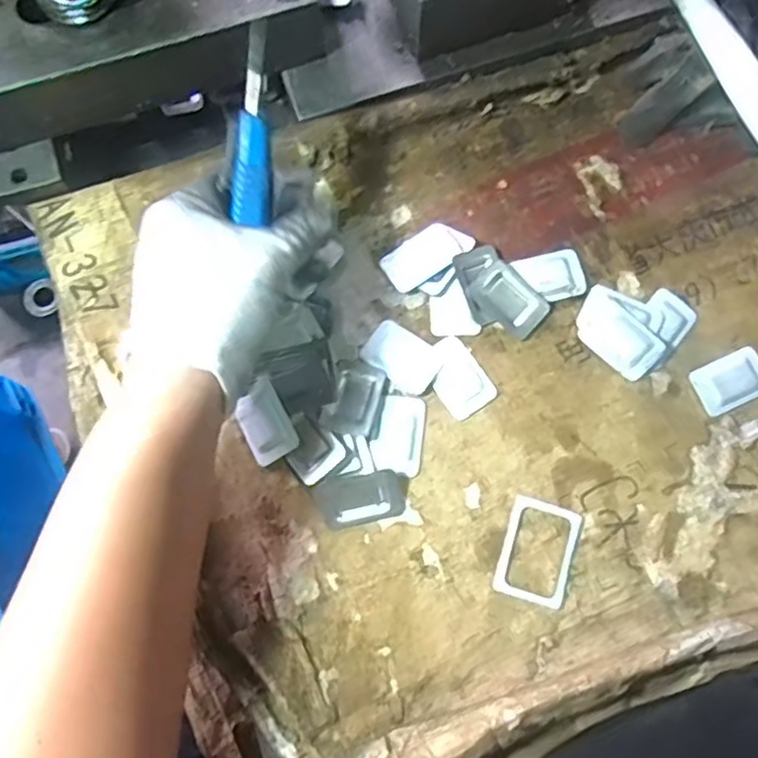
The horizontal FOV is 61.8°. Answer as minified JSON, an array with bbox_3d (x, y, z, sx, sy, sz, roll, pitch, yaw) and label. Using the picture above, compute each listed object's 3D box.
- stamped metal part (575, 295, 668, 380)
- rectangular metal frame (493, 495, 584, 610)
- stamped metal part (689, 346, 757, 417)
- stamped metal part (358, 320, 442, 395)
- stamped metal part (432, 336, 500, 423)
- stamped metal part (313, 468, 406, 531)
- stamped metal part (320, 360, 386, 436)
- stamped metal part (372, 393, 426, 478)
[{"bbox_3d":[0.128,-0.021,0.334,0.042,0.005,0.027,42,101,8],"label":"stamped metal part"},{"bbox_3d":[0.080,0.086,0.317,0.036,0.004,0.049,17,78,3],"label":"rectangular metal frame"},{"bbox_3d":[0.187,0.001,0.335,0.039,0.004,0.026,-24,79,-5],"label":"stamped metal part"},{"bbox_3d":[0.012,-0.012,0.333,0.040,0.004,0.027,34,80,7],"label":"stamped metal part"},{"bbox_3d":[0.041,-0.001,0.331,0.027,0.004,0.041,-32,80,-7],"label":"stamped metal part"},{"bbox_3d":[-0.009,0.060,0.319,0.042,0.007,0.025,-13,78,-3],"label":"stamped metal part"},{"bbox_3d":[-0.012,0.009,0.324,0.024,0.009,0.039,18,78,4],"label":"stamped metal part"},{"bbox_3d":[0.010,0.029,0.325,0.025,0.004,0.040,7,78,1],"label":"stamped metal part"}]

